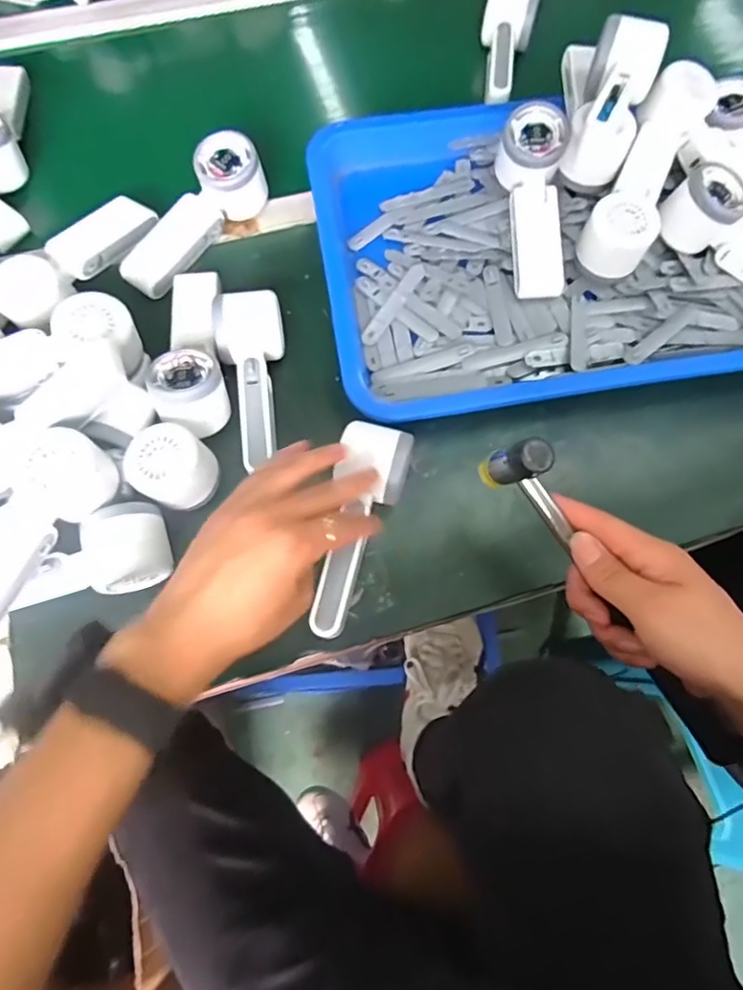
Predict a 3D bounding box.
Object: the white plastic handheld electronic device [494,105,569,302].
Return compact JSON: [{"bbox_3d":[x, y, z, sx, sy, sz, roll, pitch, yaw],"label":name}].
[{"bbox_3d":[0.148,-0.263,0.517,0.056,0.044,0.170,-3,90,-1],"label":"white plastic handheld electronic device"}]

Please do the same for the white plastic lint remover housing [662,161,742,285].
[{"bbox_3d":[0.341,-0.228,0.493,0.164,0.044,0.068,35,74,11],"label":"white plastic lint remover housing"}]

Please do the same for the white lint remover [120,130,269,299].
[{"bbox_3d":[-0.167,-0.259,0.516,0.053,0.051,0.161,36,74,11],"label":"white lint remover"}]

